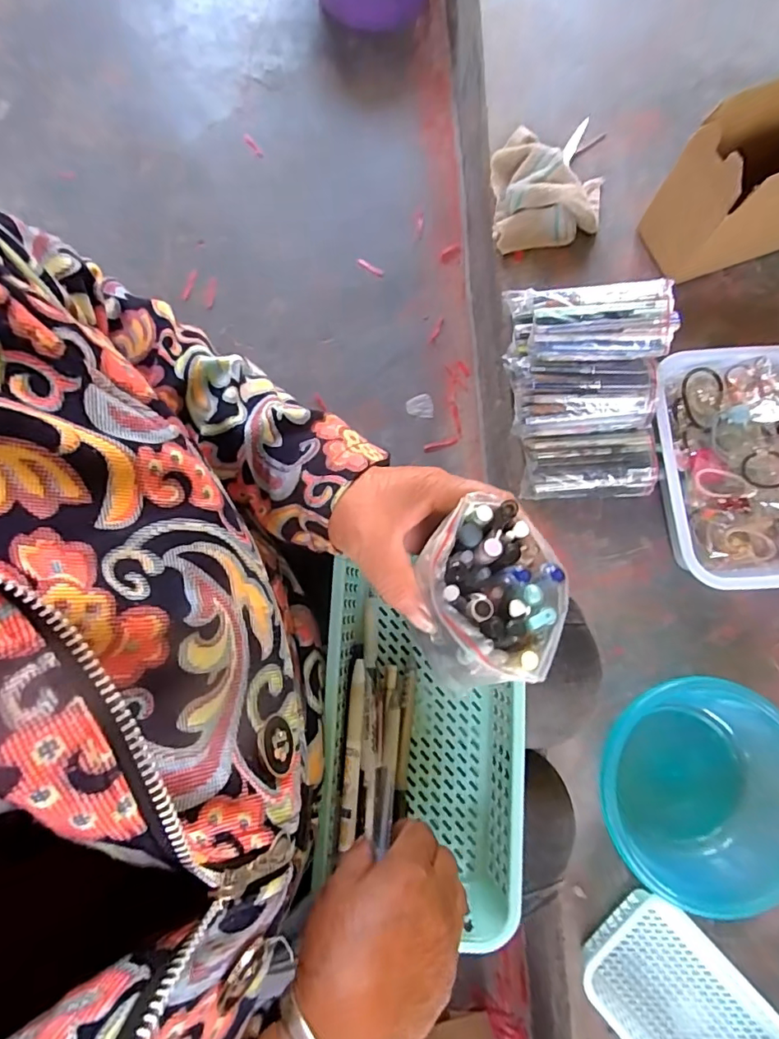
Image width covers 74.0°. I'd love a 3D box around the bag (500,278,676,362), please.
[{"bbox_3d":[0.224,-0.231,0.605,0.192,0.060,0.084,11,78,30],"label":"bag"}]

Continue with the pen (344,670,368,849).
[{"bbox_3d":[-0.024,0.153,0.344,0.011,0.009,0.113,4,80,-3],"label":"pen"}]

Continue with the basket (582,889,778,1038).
[{"bbox_3d":[0.323,0.528,0.537,0.137,0.048,0.265,-42,83,-8],"label":"basket"}]

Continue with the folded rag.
[{"bbox_3d":[0.220,-0.452,0.706,0.149,0.054,0.156,1,80,-1],"label":"folded rag"}]

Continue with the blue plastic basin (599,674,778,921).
[{"bbox_3d":[0.336,0.286,0.565,0.206,0.081,0.220,-10,80,-3],"label":"blue plastic basin"}]

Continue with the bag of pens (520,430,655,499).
[{"bbox_3d":[0.245,-0.068,0.644,0.155,0.055,0.076,-1,80,-2],"label":"bag of pens"}]

